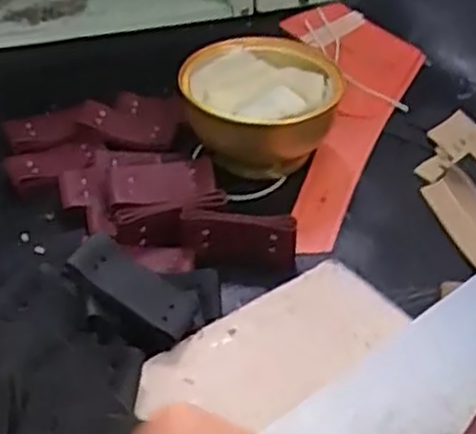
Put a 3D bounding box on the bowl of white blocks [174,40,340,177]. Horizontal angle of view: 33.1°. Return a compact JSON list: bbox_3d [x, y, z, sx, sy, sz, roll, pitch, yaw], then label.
[{"bbox_3d":[0.015,-0.067,0.508,0.096,0.052,0.108,1,41,4],"label":"bowl of white blocks"}]

